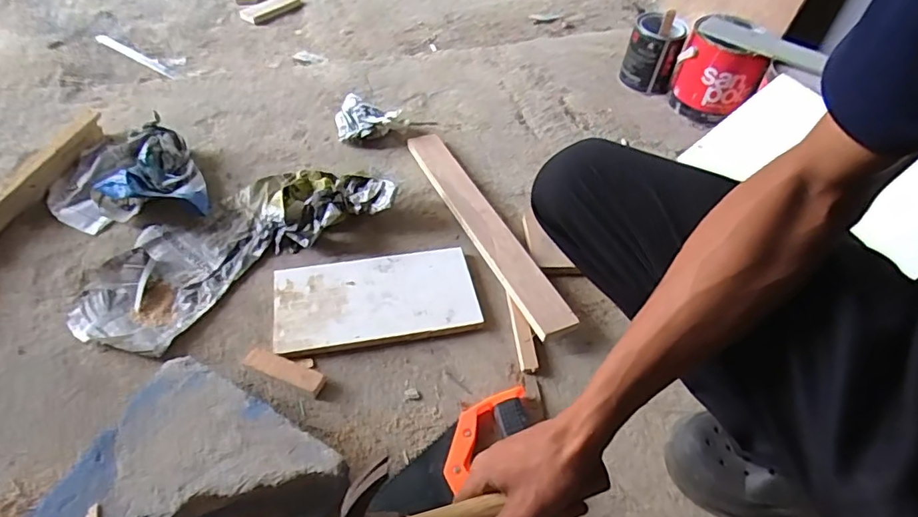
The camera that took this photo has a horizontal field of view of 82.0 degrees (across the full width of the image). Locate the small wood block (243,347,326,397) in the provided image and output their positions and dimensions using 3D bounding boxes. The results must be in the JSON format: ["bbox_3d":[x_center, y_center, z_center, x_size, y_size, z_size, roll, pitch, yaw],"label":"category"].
[{"bbox_3d":[-0.213,0.136,0.648,0.101,0.016,0.030,20,51,11],"label":"small wood block"}]

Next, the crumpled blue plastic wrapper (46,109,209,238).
[{"bbox_3d":[-0.517,-0.146,0.829,0.230,0.075,0.209,-7,51,-11],"label":"crumpled blue plastic wrapper"}]

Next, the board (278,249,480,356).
[{"bbox_3d":[-0.113,0.054,0.731,0.268,0.020,0.142,-7,51,-11],"label":"board"}]

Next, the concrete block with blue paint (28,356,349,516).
[{"bbox_3d":[-0.256,0.237,0.524,0.228,0.075,0.193,26,52,16],"label":"concrete block with blue paint"}]

